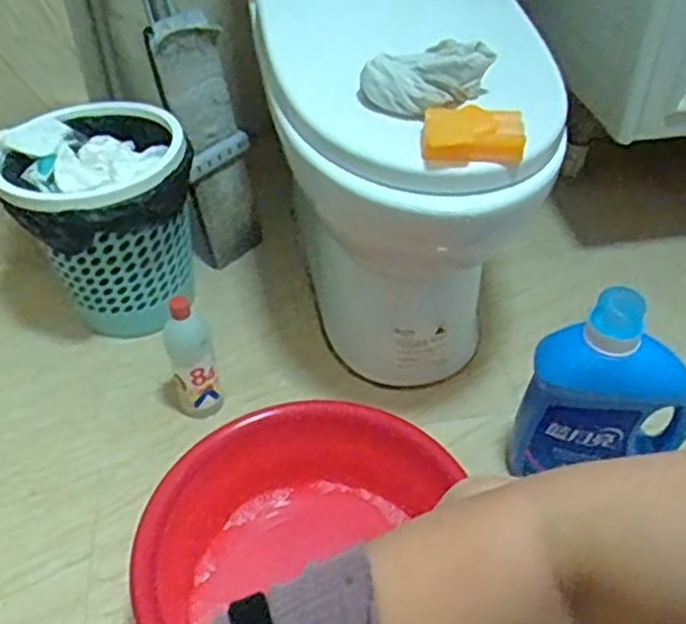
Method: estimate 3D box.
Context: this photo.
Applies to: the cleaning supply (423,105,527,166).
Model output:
[{"bbox_3d":[0.133,-0.185,0.749,0.105,0.035,0.065,2,42,3],"label":"cleaning supply"}]

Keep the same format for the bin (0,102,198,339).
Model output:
[{"bbox_3d":[-0.359,-0.132,1.119,0.269,0.280,0.239,-13,44,-13],"label":"bin"}]

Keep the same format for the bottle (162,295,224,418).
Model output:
[{"bbox_3d":[-0.206,0.065,0.994,0.066,0.196,0.053,-13,45,-13],"label":"bottle"}]

